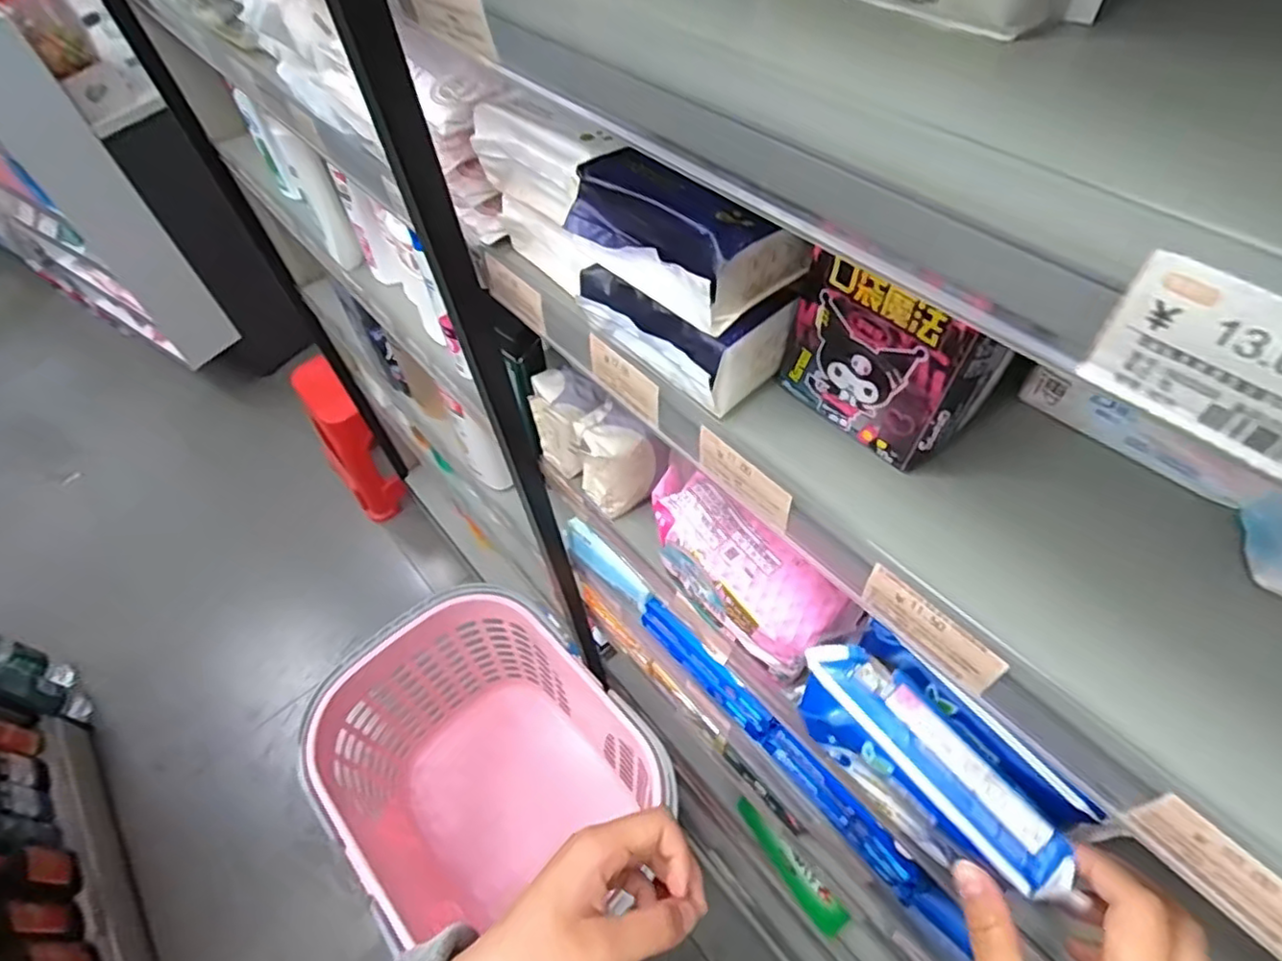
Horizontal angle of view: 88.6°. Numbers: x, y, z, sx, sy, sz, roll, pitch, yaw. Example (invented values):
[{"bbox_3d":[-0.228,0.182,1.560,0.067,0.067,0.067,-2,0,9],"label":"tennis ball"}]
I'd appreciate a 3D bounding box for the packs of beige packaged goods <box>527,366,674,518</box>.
[{"bbox_3d":[-0.033,-0.026,0.497,0.049,0.077,0.109,-36,59,-20],"label":"packs of beige packaged goods"}]

